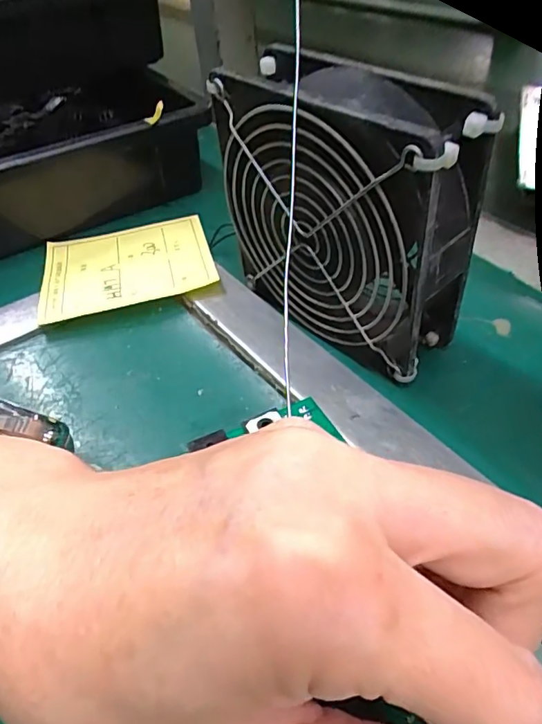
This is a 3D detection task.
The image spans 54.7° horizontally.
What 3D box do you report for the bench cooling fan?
[{"bbox_3d":[0.030,-0.065,0.244,0.048,0.121,0.120,-33,51,-24],"label":"bench cooling fan"}]

